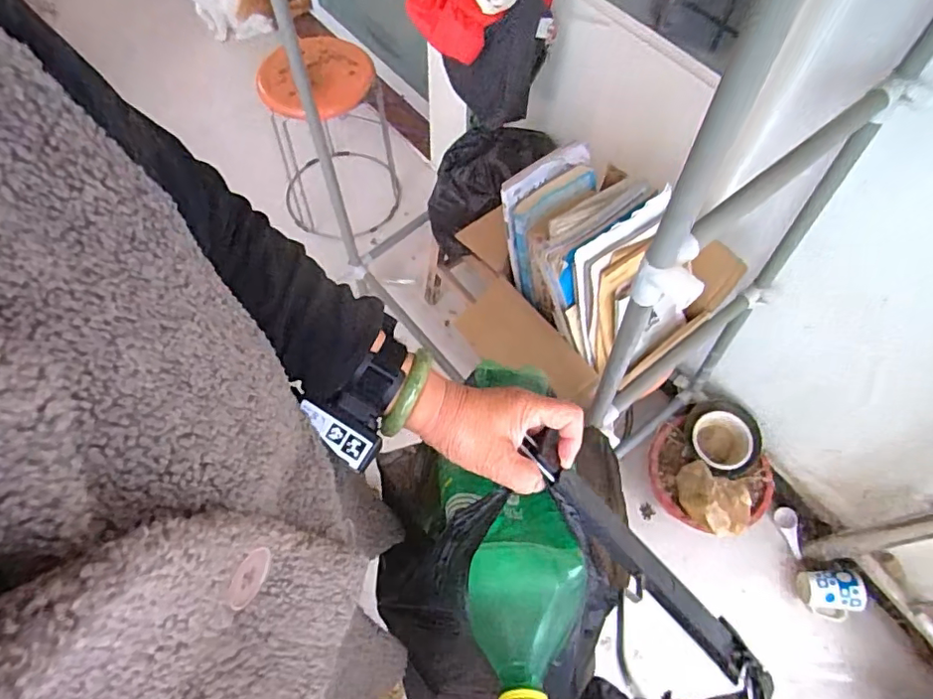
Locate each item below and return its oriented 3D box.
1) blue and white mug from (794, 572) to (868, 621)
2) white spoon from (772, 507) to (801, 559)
[{"bbox_3d":[0.796,0.535,1.225,0.120,0.074,0.102,4,62,1],"label":"blue and white mug"},{"bbox_3d":[0.757,0.423,1.302,0.047,0.030,0.110,-27,59,15],"label":"white spoon"}]

